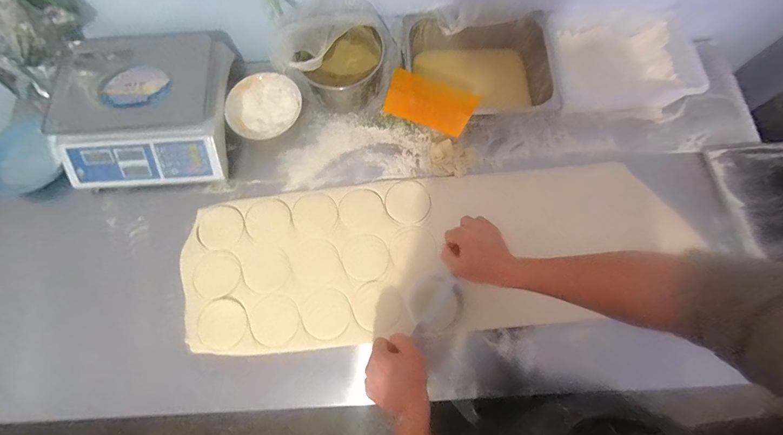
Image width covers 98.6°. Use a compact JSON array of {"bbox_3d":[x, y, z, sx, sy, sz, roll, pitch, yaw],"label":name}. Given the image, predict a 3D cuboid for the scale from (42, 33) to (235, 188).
[{"bbox_3d":[-0.563,-0.246,0.764,0.374,0.119,0.342,-3,73,0],"label":"scale"}]

